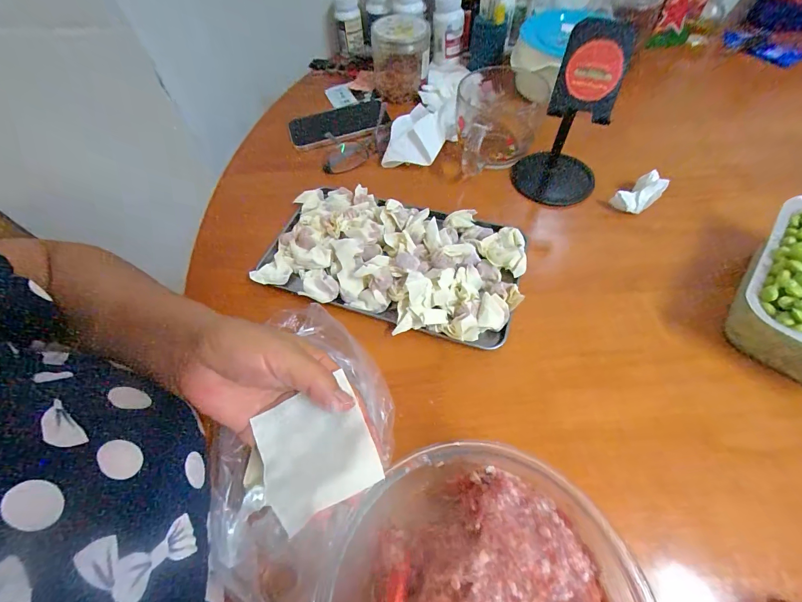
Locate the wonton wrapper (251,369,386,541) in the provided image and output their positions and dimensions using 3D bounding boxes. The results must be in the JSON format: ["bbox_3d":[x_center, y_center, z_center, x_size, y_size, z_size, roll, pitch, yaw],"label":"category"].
[{"bbox_3d":[-0.054,0.090,0.215,0.070,0.008,0.076,-31,45,-3],"label":"wonton wrapper"}]

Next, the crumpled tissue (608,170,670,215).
[{"bbox_3d":[0.264,-0.119,0.384,0.045,0.030,0.029,-26,61,-13],"label":"crumpled tissue"}]

